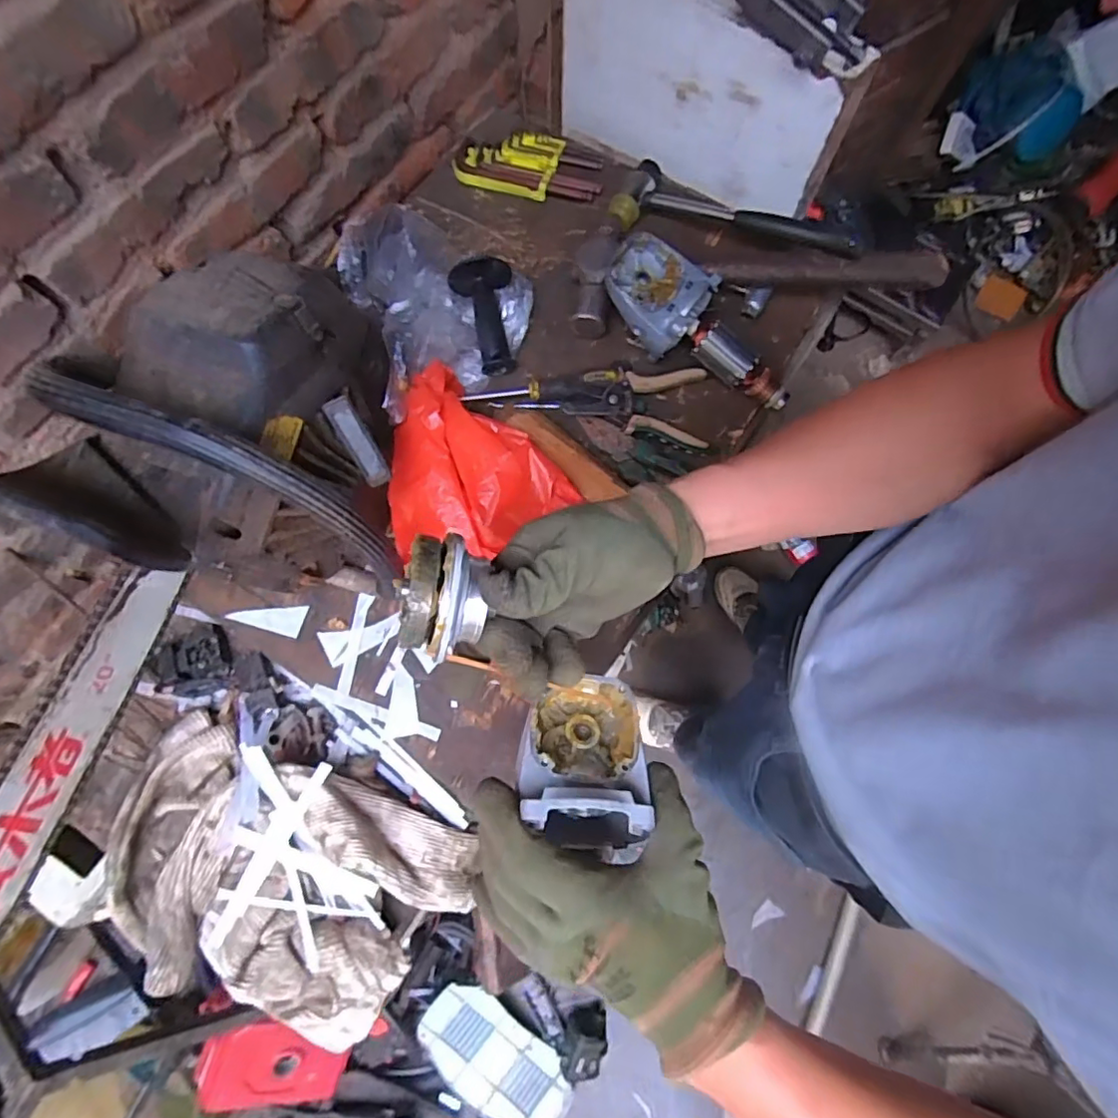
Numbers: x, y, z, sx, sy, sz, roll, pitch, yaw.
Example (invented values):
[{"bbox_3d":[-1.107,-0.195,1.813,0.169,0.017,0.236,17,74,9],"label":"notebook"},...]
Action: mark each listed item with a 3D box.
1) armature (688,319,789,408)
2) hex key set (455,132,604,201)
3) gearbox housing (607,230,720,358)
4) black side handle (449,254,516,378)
[{"bbox_3d":[0.178,-0.193,0.567,0.119,0.032,0.030,35,78,-11],"label":"armature"},{"bbox_3d":[-0.038,-0.465,0.672,0.171,0.019,0.082,9,76,3],"label":"hex key set"},{"bbox_3d":[0.094,-0.257,0.568,0.100,0.072,0.076,33,78,8],"label":"gearbox housing"},{"bbox_3d":[-0.075,-0.254,0.595,0.064,0.054,0.118,-11,90,-3],"label":"black side handle"}]

